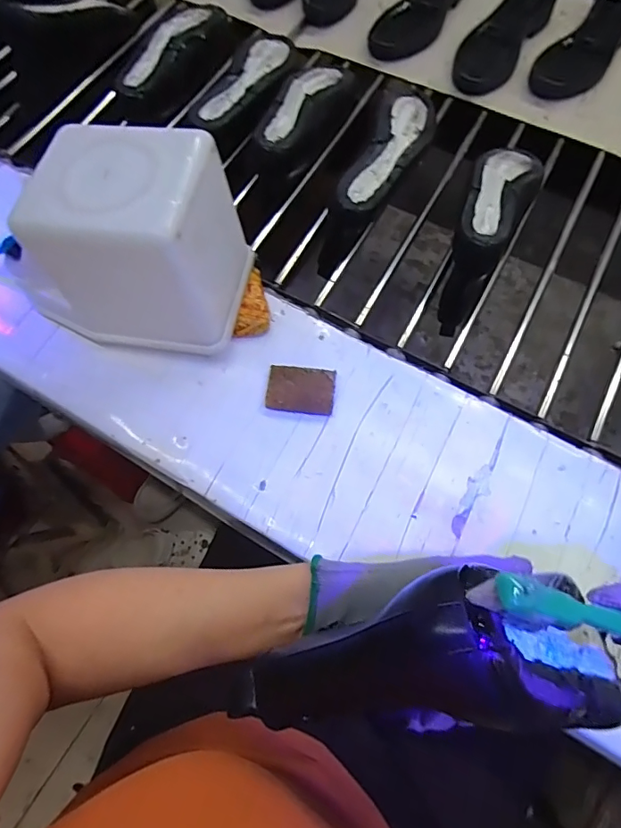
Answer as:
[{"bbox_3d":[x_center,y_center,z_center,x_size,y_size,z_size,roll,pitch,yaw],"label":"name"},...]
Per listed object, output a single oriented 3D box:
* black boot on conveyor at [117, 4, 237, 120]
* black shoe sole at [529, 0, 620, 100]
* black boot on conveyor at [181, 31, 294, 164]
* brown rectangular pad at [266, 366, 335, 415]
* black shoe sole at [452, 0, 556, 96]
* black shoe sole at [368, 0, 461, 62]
[{"bbox_3d":[-0.194,-0.538,0.754,0.095,0.071,0.246,22,69,10],"label":"black boot on conveyor"},{"bbox_3d":[0.434,-0.572,0.770,0.085,0.027,0.245,40,75,16],"label":"black shoe sole"},{"bbox_3d":[-0.089,-0.459,0.718,0.090,0.071,0.238,20,69,9],"label":"black boot on conveyor"},{"bbox_3d":[-0.010,-0.025,0.521,0.068,0.013,0.049,6,68,3],"label":"brown rectangular pad"},{"bbox_3d":[0.301,-0.592,0.783,0.088,0.023,0.254,32,73,13],"label":"black shoe sole"},{"bbox_3d":[0.179,-0.667,0.818,0.096,0.028,0.239,28,72,12],"label":"black shoe sole"}]

